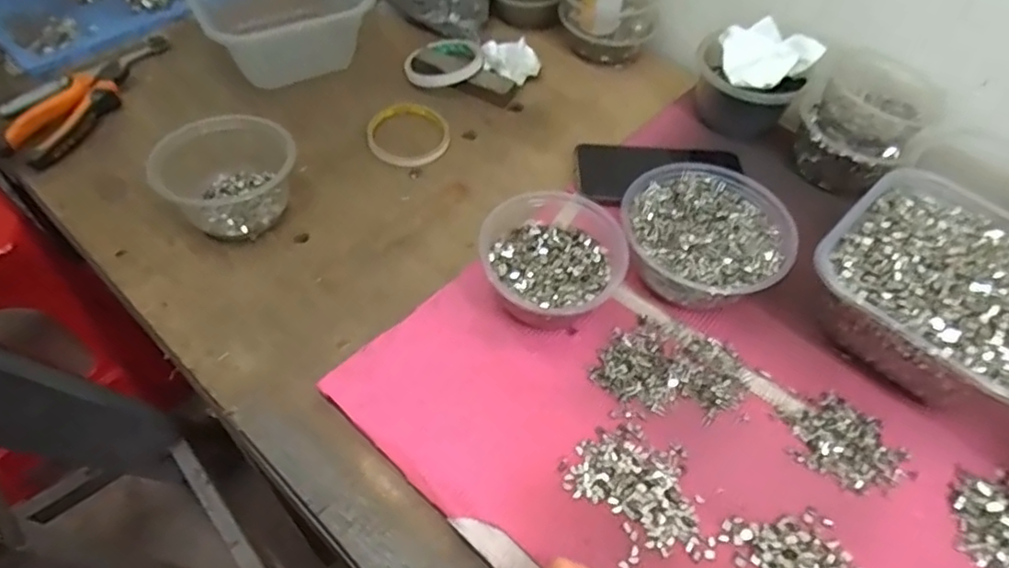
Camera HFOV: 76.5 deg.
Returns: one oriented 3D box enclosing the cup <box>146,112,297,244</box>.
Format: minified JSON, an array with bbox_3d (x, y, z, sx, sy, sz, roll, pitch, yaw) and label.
[{"bbox_3d":[-0.239,-0.095,0.561,0.113,0.065,0.091,-22,57,-19],"label":"cup"}]

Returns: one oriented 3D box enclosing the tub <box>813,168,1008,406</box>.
[{"bbox_3d":[0.338,0.005,0.496,0.171,0.086,0.181,37,59,22],"label":"tub"}]

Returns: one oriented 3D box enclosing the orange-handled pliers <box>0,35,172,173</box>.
[{"bbox_3d":[-0.421,-0.200,0.657,0.066,0.033,0.213,18,54,10],"label":"orange-handled pliers"}]

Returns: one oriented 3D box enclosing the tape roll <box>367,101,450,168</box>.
[{"bbox_3d":[-0.097,-0.154,0.657,0.081,0.012,0.092,6,53,1],"label":"tape roll"}]

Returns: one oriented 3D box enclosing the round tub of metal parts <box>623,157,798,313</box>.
[{"bbox_3d":[0.166,-0.038,0.536,0.130,0.059,0.132,2,53,-2],"label":"round tub of metal parts"}]

